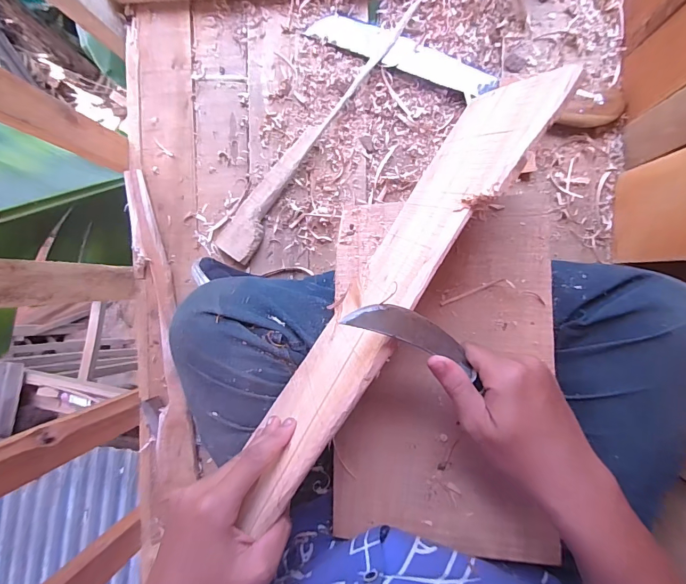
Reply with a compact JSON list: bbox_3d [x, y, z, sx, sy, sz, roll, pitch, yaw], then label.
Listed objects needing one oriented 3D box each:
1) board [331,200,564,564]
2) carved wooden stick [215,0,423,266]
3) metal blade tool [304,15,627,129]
[{"bbox_3d":[0.091,0.073,0.373,0.198,0.010,0.320,0,86,13],"label":"board"},{"bbox_3d":[-0.044,-0.231,0.570,0.054,0.020,0.433,37,96,5],"label":"carved wooden stick"},{"bbox_3d":[0.155,-0.302,0.538,0.430,0.031,0.061,21,95,7],"label":"metal blade tool"}]

